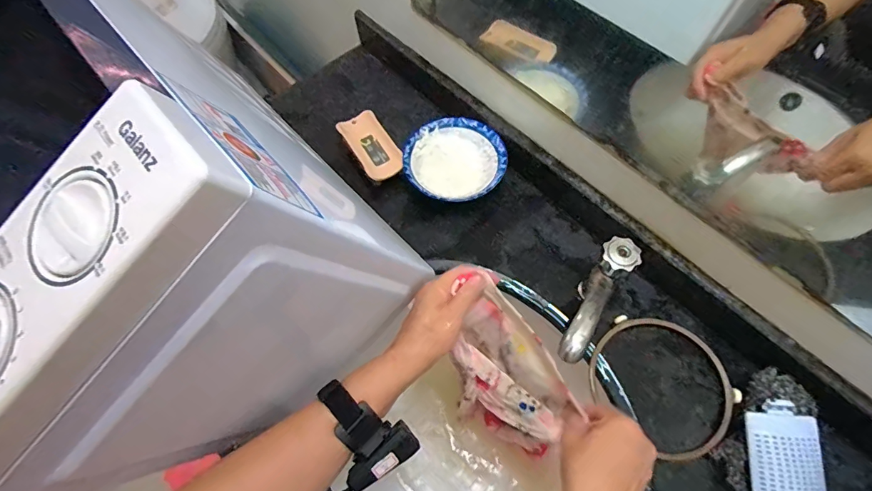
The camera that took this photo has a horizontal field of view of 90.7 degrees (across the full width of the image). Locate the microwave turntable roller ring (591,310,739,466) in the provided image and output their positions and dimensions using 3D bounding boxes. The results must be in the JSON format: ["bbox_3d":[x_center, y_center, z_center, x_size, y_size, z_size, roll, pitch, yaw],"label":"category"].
[{"bbox_3d":[0.258,0.155,0.493,0.152,0.017,0.138,35,69,18],"label":"microwave turntable roller ring"}]

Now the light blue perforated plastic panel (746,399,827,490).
[{"bbox_3d":[0.349,0.241,0.426,0.070,0.010,0.160,2,77,3],"label":"light blue perforated plastic panel"}]

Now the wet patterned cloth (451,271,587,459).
[{"bbox_3d":[0.070,0.144,0.460,0.090,0.104,0.151,-30,66,-12],"label":"wet patterned cloth"}]

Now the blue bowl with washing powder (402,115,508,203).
[{"bbox_3d":[0.026,-0.116,0.623,0.137,0.053,0.129,-1,63,2],"label":"blue bowl with washing powder"}]

